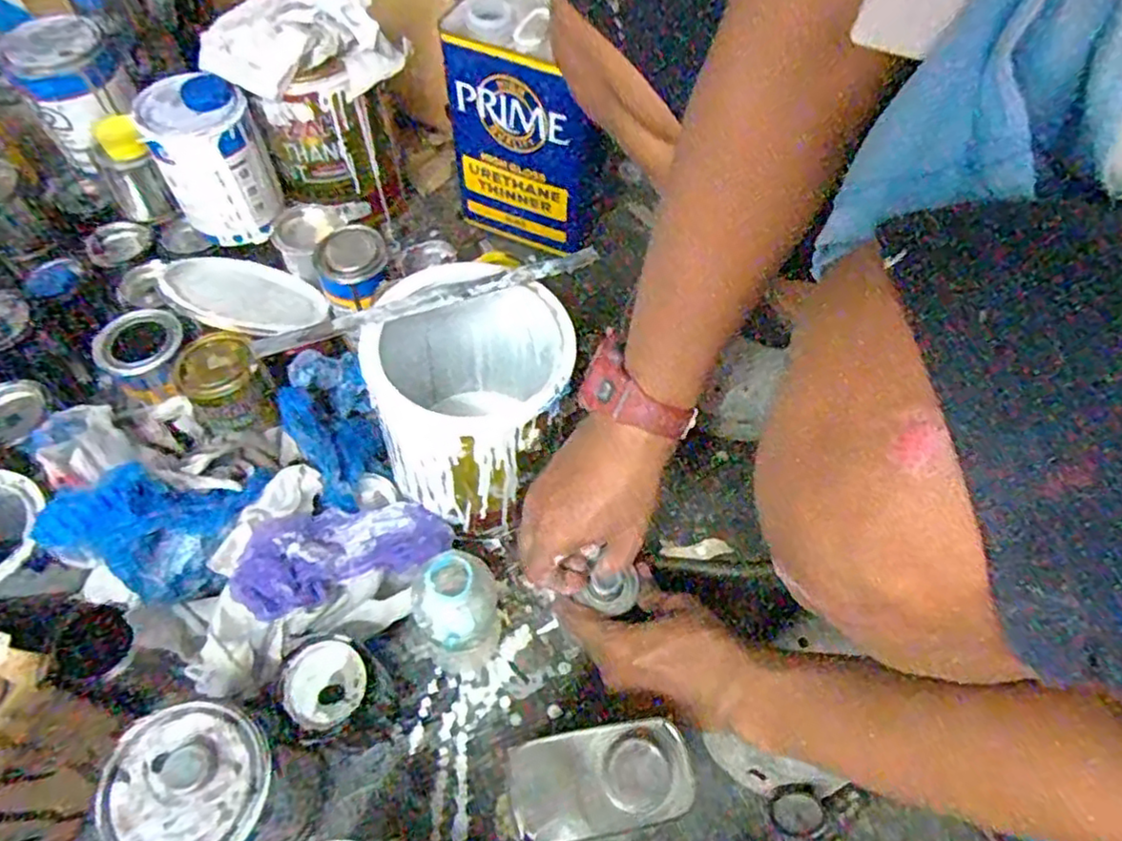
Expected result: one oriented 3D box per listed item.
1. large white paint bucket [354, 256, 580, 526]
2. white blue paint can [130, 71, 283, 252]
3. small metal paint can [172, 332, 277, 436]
[{"bbox_3d":[-0.074,-0.012,0.621,0.159,0.213,0.169,1,59,-1],"label":"large white paint bucket"},{"bbox_3d":[-0.359,-0.270,0.714,0.098,0.136,0.095,1,59,-1],"label":"white blue paint can"},{"bbox_3d":[-0.301,-0.033,0.621,0.069,0.059,0.077,-28,64,-17],"label":"small metal paint can"}]

